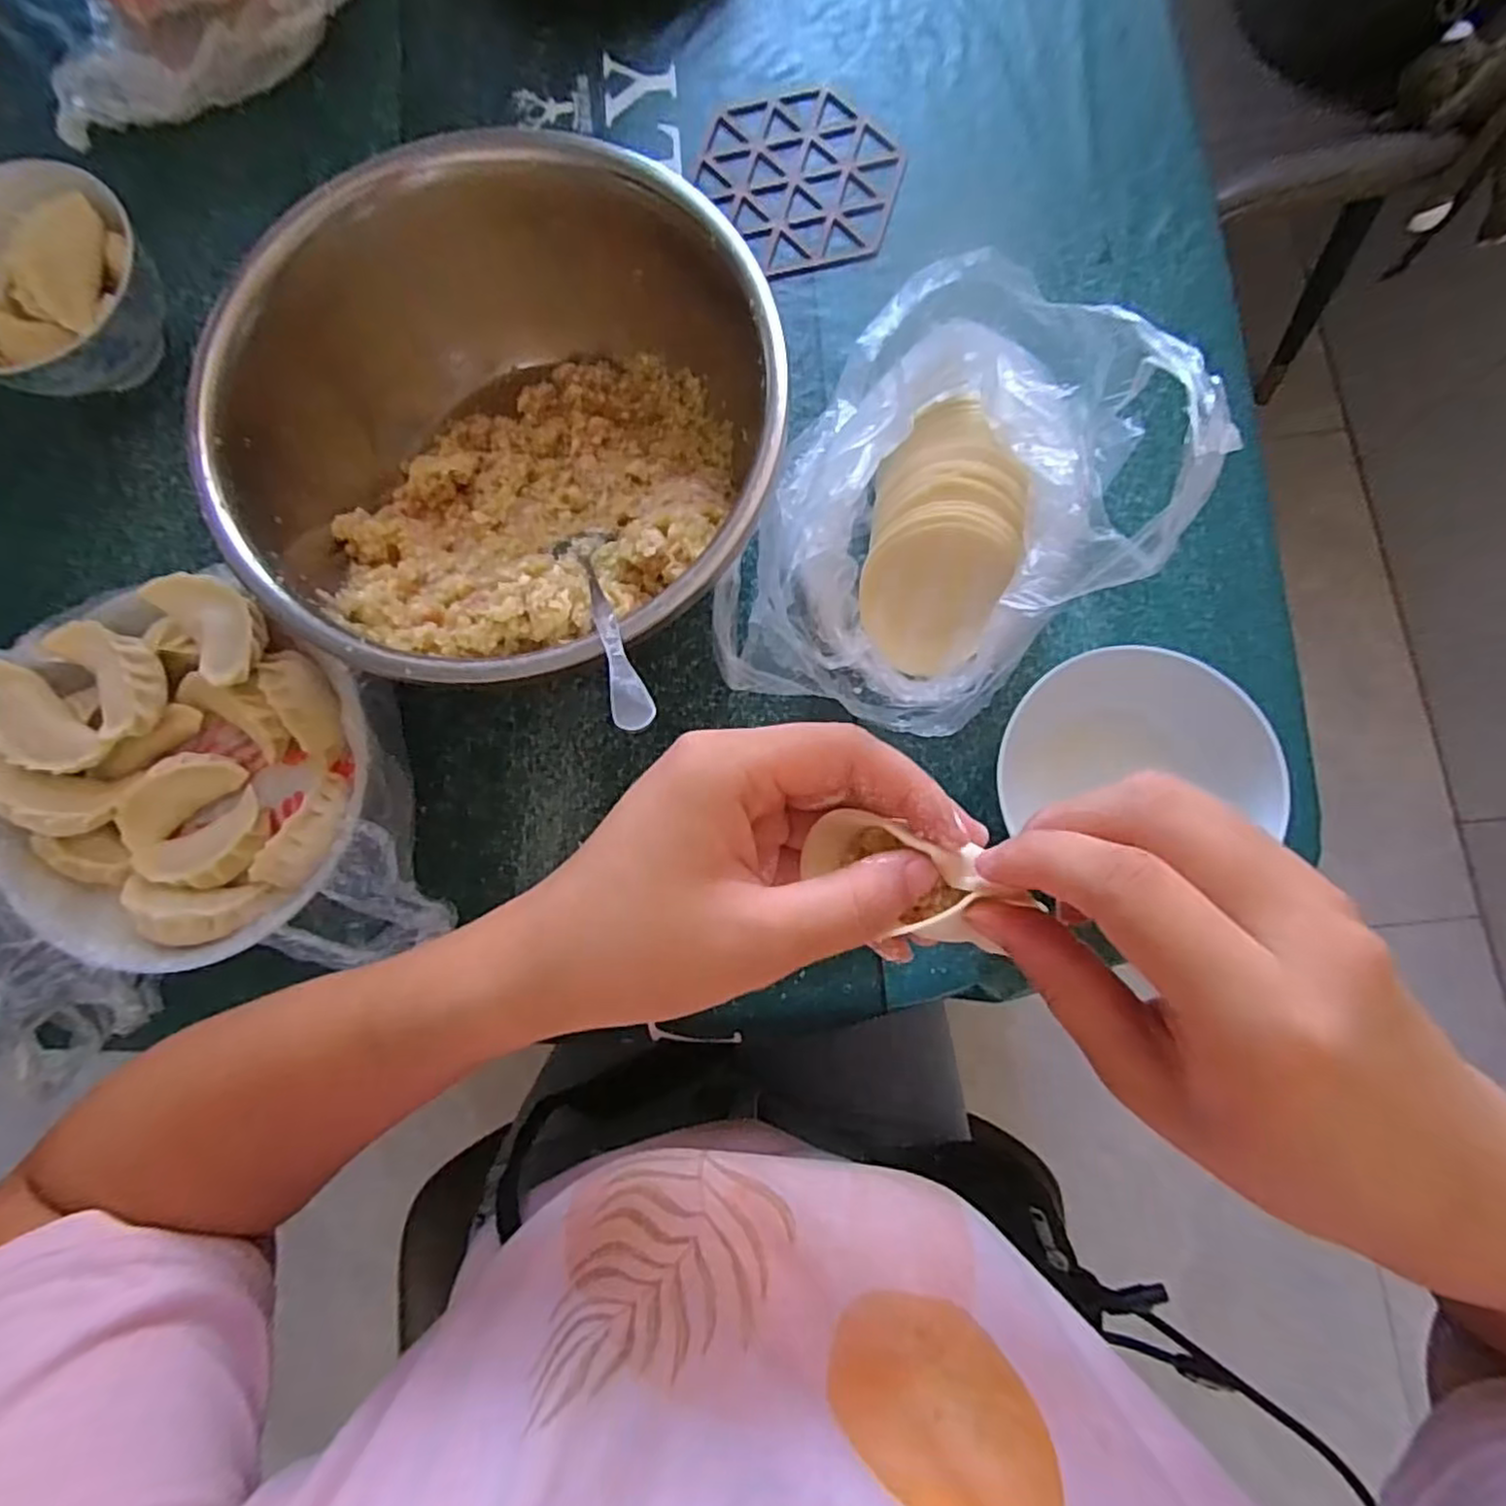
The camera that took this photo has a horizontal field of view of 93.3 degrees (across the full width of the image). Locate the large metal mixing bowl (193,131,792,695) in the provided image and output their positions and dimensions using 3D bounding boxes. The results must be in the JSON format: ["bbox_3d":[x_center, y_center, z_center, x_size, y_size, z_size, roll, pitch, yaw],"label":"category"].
[{"bbox_3d":[-0.119,-0.140,0.355,0.235,0.111,0.230,0,81,1],"label":"large metal mixing bowl"}]

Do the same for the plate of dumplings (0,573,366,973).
[{"bbox_3d":[-0.293,0.012,0.363,0.180,0.043,0.185,0,81,1],"label":"plate of dumplings"}]

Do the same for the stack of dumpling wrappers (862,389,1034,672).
[{"bbox_3d":[0.100,-0.117,0.373,0.073,0.042,0.142,9,82,3],"label":"stack of dumpling wrappers"}]

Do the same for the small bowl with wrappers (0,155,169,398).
[{"bbox_3d":[-0.392,-0.254,0.393,0.112,0.065,0.109,0,81,1],"label":"small bowl with wrappers"}]

